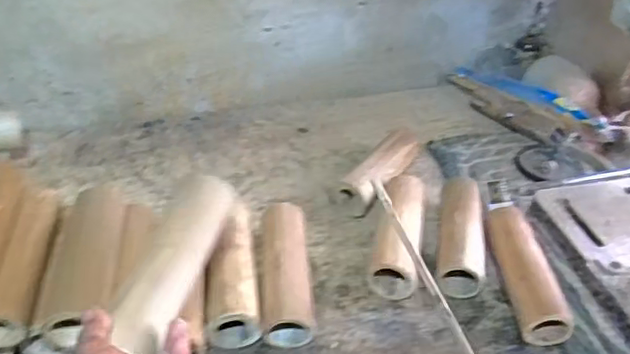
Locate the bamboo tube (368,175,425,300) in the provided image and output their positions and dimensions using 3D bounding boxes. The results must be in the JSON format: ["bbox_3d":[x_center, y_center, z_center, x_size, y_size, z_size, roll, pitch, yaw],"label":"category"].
[{"bbox_3d":[0.108,0.069,0.766,0.055,0.063,0.191,10,40,7],"label":"bamboo tube"}]

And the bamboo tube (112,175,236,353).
[{"bbox_3d":[-0.123,0.072,0.535,0.043,0.041,0.173,14,54,12],"label":"bamboo tube"}]

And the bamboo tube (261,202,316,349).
[{"bbox_3d":[-0.033,0.109,0.700,0.054,0.055,0.181,0,40,-5],"label":"bamboo tube"}]

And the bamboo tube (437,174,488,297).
[{"bbox_3d":[0.185,0.067,0.778,0.055,0.055,0.193,9,40,5],"label":"bamboo tube"}]

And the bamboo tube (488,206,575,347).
[{"bbox_3d":[0.249,0.112,0.735,0.055,0.053,0.189,0,40,-5],"label":"bamboo tube"}]

